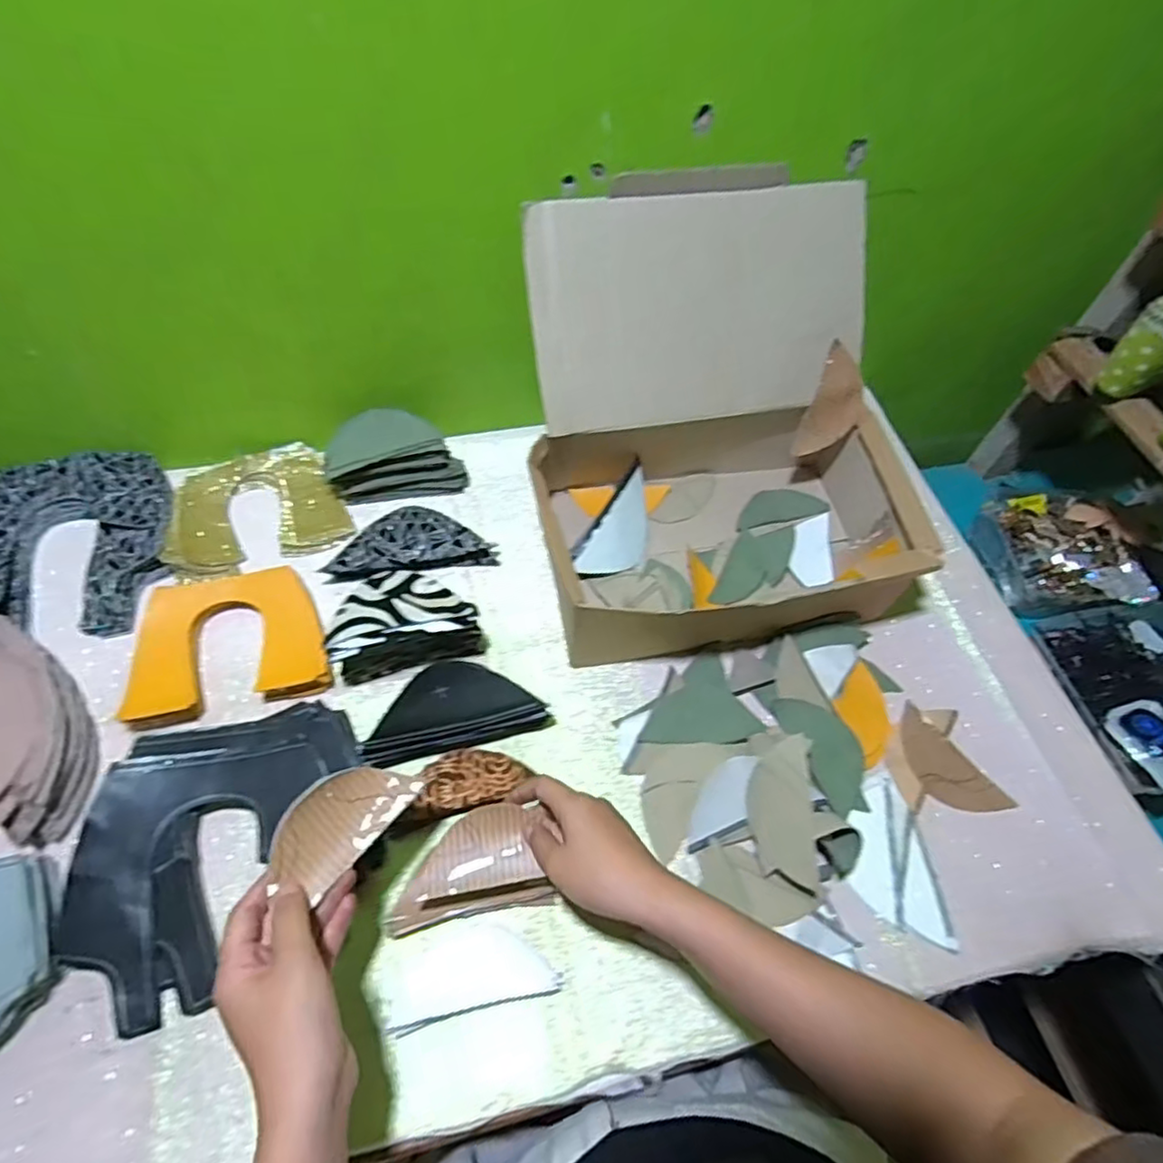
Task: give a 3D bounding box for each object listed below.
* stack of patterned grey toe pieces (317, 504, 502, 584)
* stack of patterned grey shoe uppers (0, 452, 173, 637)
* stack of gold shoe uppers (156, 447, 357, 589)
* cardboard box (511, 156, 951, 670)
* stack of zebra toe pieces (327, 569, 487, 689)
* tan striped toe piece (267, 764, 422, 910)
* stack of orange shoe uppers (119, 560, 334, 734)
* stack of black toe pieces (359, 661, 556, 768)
[{"bbox_3d":[-0.166,-0.039,0.643,0.157,0.024,0.072,-7,61,-9],"label":"stack of patterned grey toe pieces"},{"bbox_3d":[-0.481,-0.039,0.605,0.182,0.045,0.179,-5,60,-7],"label":"stack of patterned grey shoe uppers"},{"bbox_3d":[-0.325,-0.074,0.650,0.159,0.032,0.133,-20,63,-15],"label":"stack of gold shoe uppers"},{"bbox_3d":[0.125,-0.151,0.592,0.325,0.238,0.321,-8,61,-9],"label":"cardboard box"},{"bbox_3d":[-0.151,0.036,0.563,0.120,0.072,0.061,-14,62,-12],"label":"stack of zebra toe pieces"},{"bbox_3d":[-0.149,0.147,0.411,0.054,0.006,0.085,44,52,-5],"label":"tan striped toe piece"},{"bbox_3d":[-0.301,0.046,0.567,0.154,0.021,0.132,-10,61,-10],"label":"stack of orange shoe uppers"},{"bbox_3d":[-0.107,0.104,0.553,0.151,0.044,0.078,-14,62,-12],"label":"stack of black toe pieces"}]

